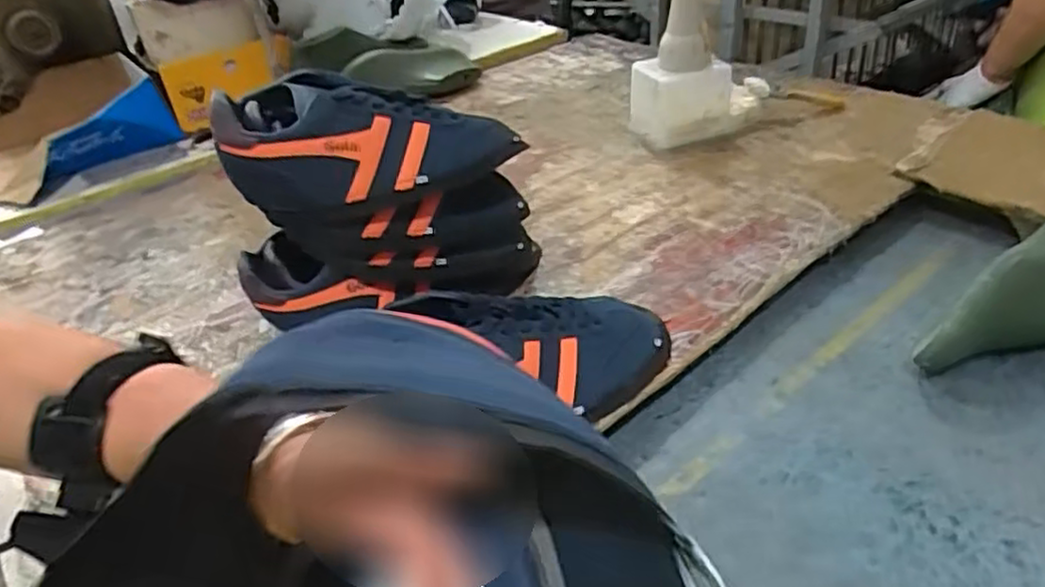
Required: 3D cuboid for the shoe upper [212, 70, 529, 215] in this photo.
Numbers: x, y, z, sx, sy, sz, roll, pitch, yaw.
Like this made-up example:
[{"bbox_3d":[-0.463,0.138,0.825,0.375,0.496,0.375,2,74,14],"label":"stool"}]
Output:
[{"bbox_3d":[-0.131,-0.136,0.638,0.249,0.089,0.126,-5,34,2],"label":"shoe upper"}]

